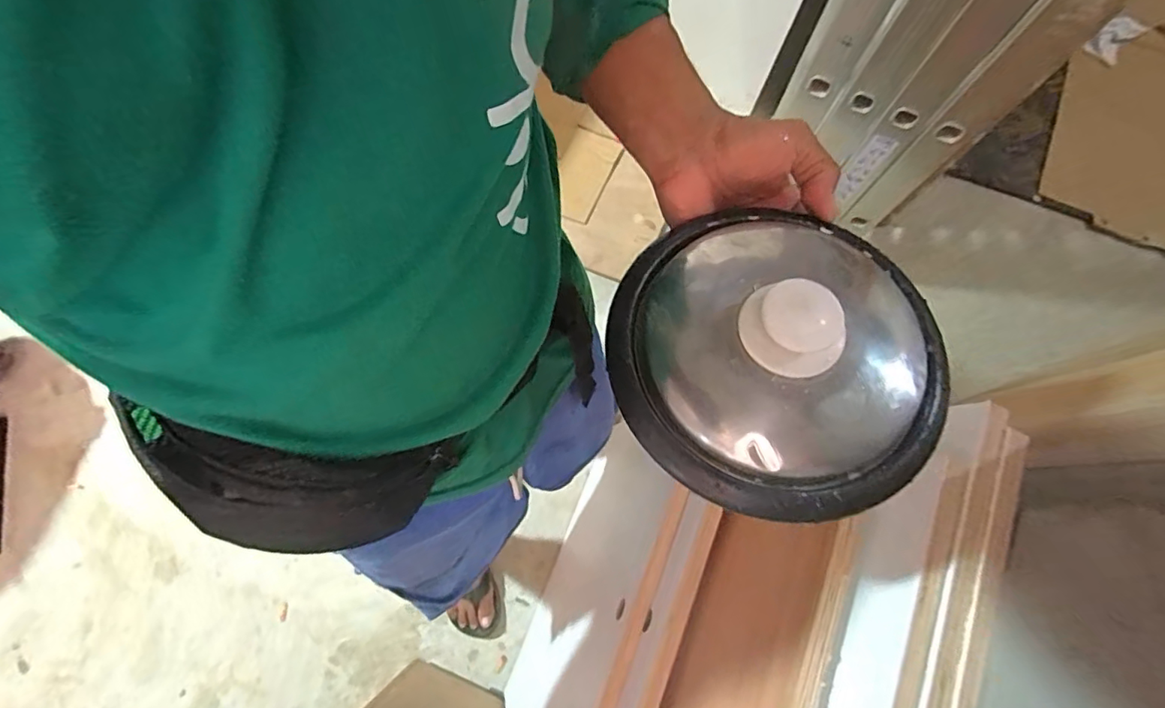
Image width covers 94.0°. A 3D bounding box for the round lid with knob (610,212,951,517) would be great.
[{"bbox_3d":[0.113,-0.004,0.312,0.183,0.056,0.185,0,76,0],"label":"round lid with knob"}]

